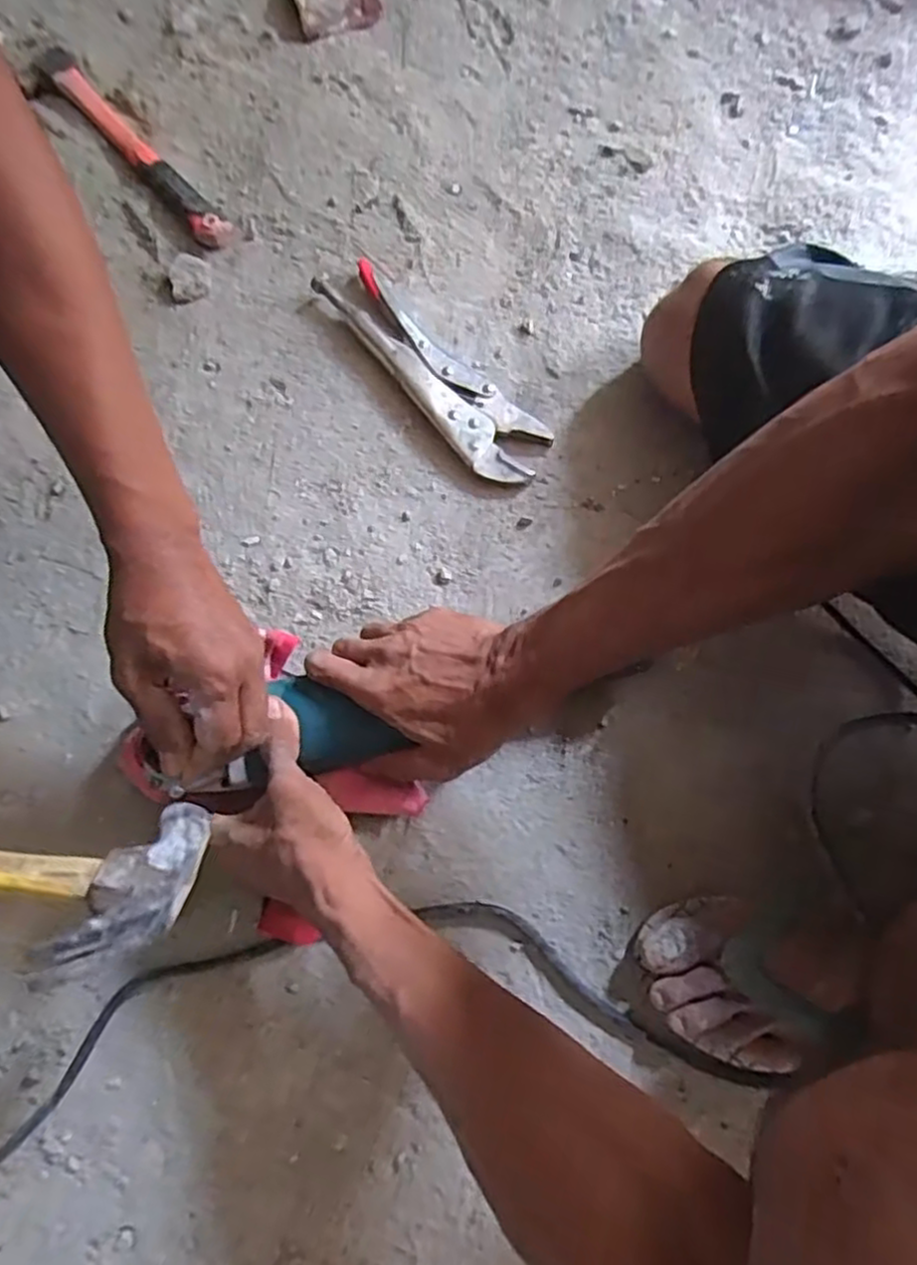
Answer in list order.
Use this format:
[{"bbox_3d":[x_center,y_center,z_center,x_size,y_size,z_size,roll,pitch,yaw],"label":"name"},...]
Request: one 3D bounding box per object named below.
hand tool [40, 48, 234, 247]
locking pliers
[{"bbox_3d":[-0.277,-0.415,0.618,0.027,0.018,0.261,-39,79,-9],"label":"hand tool"},{"bbox_3d":[-0.022,-0.201,0.564,0.061,0.017,0.224,-43,79,-10],"label":"locking pliers"}]

